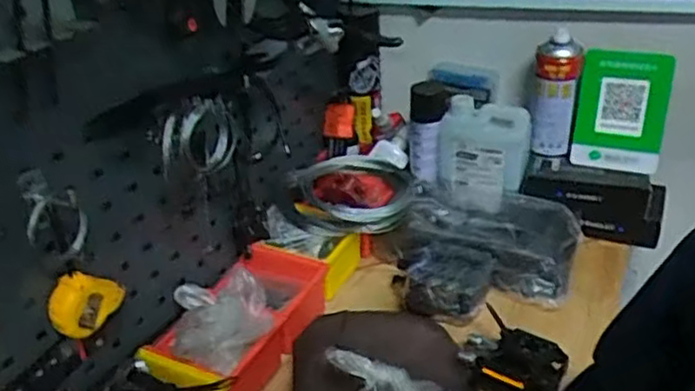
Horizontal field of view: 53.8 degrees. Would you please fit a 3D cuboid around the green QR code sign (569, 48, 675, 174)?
[{"bbox_3d":[0.369,-0.113,0.925,0.113,0.160,0.013,7,21,14],"label":"green QR code sign"}]

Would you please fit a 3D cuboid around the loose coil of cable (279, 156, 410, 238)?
[{"bbox_3d":[0.001,-0.004,0.941,0.186,0.043,0.159,-8,31,-7],"label":"loose coil of cable"}]

